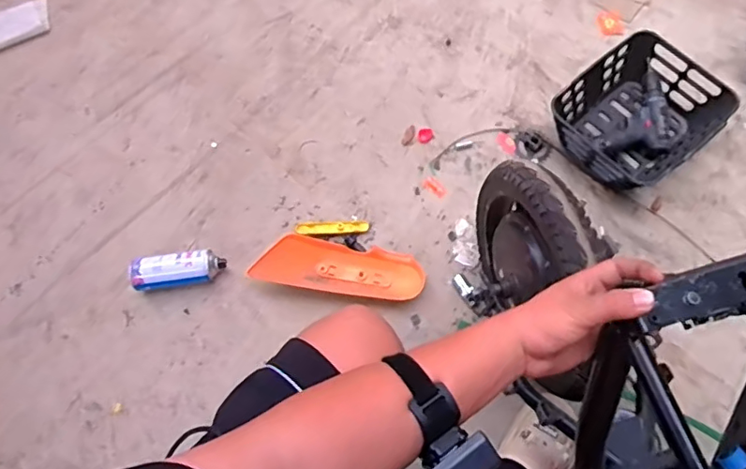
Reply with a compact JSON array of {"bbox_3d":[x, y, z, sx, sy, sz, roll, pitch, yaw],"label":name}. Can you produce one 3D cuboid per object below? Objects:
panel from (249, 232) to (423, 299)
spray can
[{"bbox_3d":[-0.066,0.064,1.106,0.337,0.046,0.108,6,67,3],"label":"panel"},{"bbox_3d":[-0.387,0.074,1.088,0.176,0.062,0.058,-8,67,-3],"label":"spray can"}]

